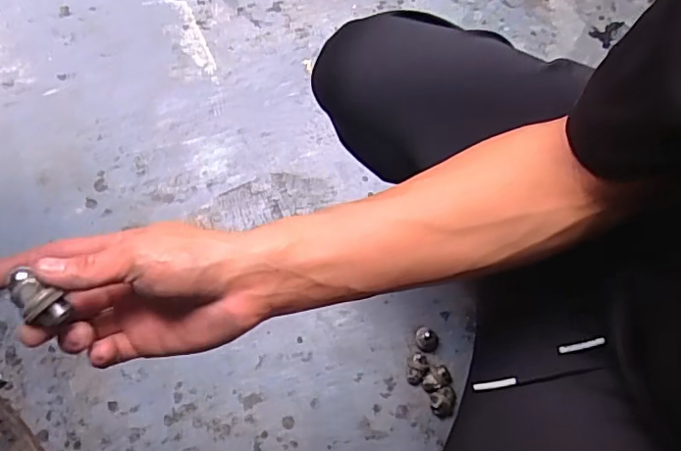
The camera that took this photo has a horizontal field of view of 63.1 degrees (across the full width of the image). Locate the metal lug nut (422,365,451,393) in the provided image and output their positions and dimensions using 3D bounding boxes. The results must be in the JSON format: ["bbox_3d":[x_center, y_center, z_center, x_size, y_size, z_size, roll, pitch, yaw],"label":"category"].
[{"bbox_3d":[0.122,0.196,0.710,0.038,0.026,0.027,-28,73,-8],"label":"metal lug nut"}]

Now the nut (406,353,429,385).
[{"bbox_3d":[0.099,0.185,0.715,0.024,0.023,0.041,5,73,2],"label":"nut"}]

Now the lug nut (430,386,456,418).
[{"bbox_3d":[0.128,0.222,0.699,0.029,0.026,0.037,15,72,7],"label":"lug nut"}]

